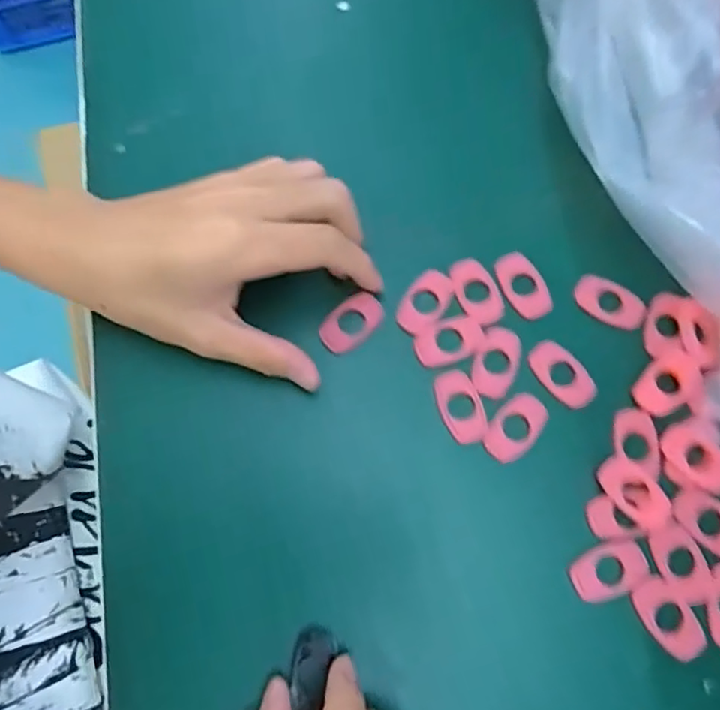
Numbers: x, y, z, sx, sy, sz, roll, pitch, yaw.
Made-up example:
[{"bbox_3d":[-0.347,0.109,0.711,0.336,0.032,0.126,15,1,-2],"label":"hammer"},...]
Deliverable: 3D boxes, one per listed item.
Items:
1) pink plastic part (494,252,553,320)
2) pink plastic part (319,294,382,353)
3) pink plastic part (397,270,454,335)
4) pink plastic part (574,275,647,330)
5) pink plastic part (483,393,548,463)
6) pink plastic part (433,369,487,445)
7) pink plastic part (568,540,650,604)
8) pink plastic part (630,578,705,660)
[{"bbox_3d":[0.080,-0.034,0.279,0.019,0.004,0.034,-27,77,-8],"label":"pink plastic part"},{"bbox_3d":[-0.003,-0.015,0.274,0.032,0.005,0.019,-43,90,-12],"label":"pink plastic part"},{"bbox_3d":[0.031,-0.025,0.277,0.019,0.005,0.033,35,77,8],"label":"pink plastic part"},{"bbox_3d":[0.120,-0.025,0.280,0.034,0.006,0.019,31,76,7],"label":"pink plastic part"},{"bbox_3d":[0.070,0.032,0.260,0.020,0.004,0.032,42,78,9],"label":"pink plastic part"},{"bbox_3d":[0.046,0.023,0.261,0.018,0.006,0.033,-19,76,-6],"label":"pink plastic part"},{"bbox_3d":[0.105,0.091,0.245,0.032,0.004,0.021,-21,76,-7],"label":"pink plastic part"},{"bbox_3d":[0.128,0.109,0.239,0.019,0.004,0.033,-34,78,-10],"label":"pink plastic part"}]

